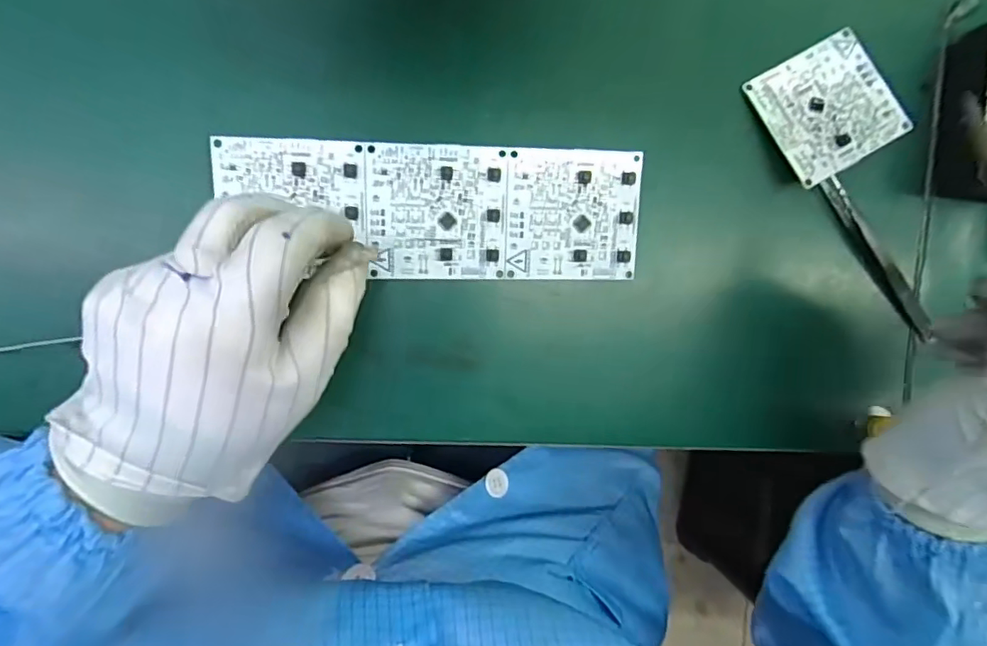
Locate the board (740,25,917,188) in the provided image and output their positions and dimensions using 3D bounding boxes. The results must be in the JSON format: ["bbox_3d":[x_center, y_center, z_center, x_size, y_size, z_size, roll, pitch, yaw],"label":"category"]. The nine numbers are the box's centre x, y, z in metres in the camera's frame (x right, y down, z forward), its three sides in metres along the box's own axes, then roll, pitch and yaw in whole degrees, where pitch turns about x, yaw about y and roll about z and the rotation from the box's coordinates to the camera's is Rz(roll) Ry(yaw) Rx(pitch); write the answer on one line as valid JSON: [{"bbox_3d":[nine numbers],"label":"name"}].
[{"bbox_3d":[0.183,-0.119,0.303,0.071,0.004,0.067,-28,86,-4],"label":"board"}]

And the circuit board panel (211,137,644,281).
[{"bbox_3d":[-0.027,-0.055,0.280,0.206,0.004,0.066,-1,101,-8],"label":"circuit board panel"}]

